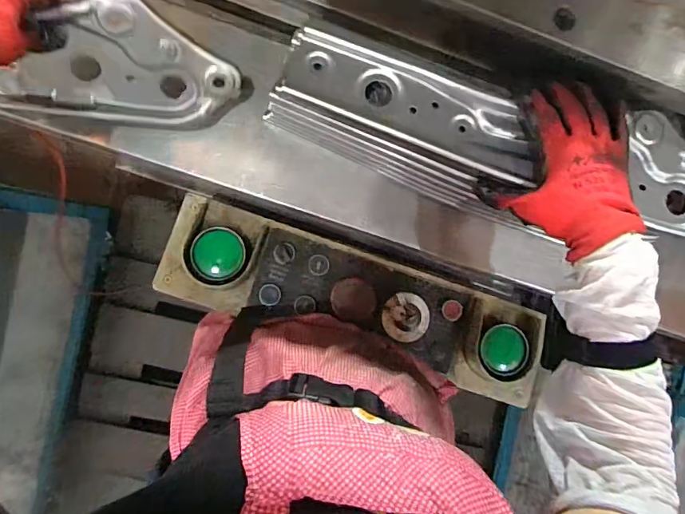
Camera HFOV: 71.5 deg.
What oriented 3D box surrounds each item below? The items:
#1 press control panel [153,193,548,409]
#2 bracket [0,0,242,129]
[{"bbox_3d":[0.019,0.061,0.679,0.538,0.084,0.143,19,90,-6],"label":"press control panel"},{"bbox_3d":[-0.319,-0.179,0.410,0.442,0.031,0.116,1,136,-18],"label":"bracket"}]

